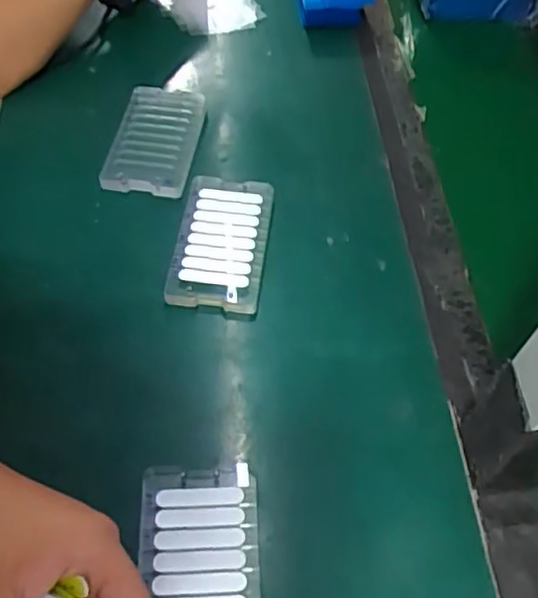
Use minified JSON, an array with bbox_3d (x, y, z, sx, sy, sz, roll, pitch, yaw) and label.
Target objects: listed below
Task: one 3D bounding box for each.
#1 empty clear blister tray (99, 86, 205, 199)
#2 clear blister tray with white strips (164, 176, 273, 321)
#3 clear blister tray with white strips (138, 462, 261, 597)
[{"bbox_3d":[-0.098,-0.136,0.563,0.069,0.020,0.121,8,56,2],"label":"empty clear blister tray"},{"bbox_3d":[-0.036,-0.044,0.501,0.067,0.016,0.121,7,56,1],"label":"clear blister tray with white strips"},{"bbox_3d":[-0.038,0.154,0.361,0.067,0.010,0.122,-1,56,-4],"label":"clear blister tray with white strips"}]

